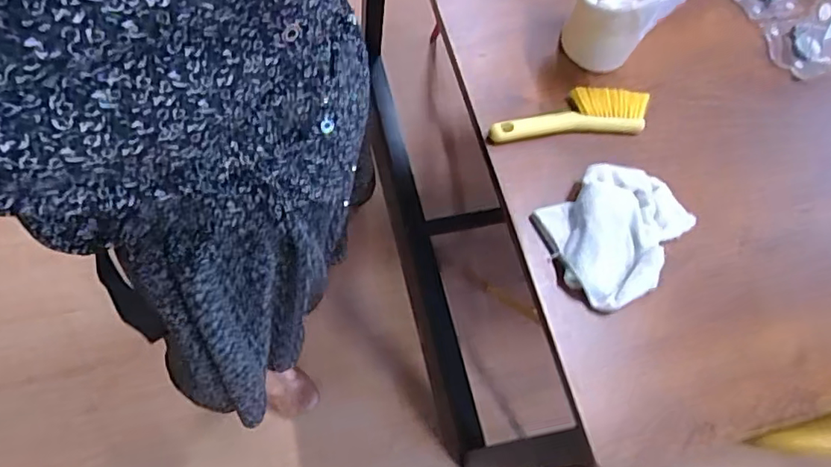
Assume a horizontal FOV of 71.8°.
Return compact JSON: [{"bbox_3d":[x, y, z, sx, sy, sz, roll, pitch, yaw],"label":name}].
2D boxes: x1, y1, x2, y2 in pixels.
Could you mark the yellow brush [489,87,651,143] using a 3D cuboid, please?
[{"bbox_3d":[0.212,-0.165,0.798,0.231,0.043,0.075,-7,60,-1],"label":"yellow brush"}]

